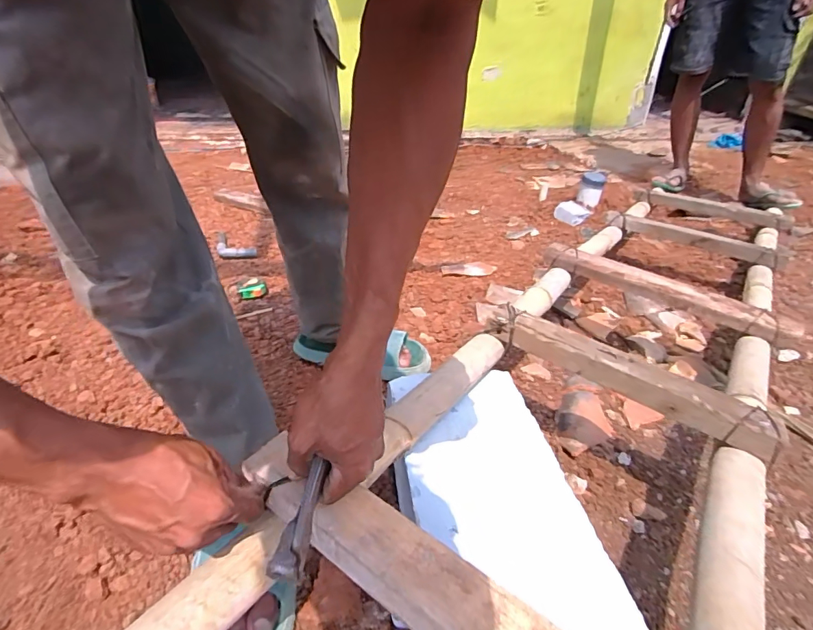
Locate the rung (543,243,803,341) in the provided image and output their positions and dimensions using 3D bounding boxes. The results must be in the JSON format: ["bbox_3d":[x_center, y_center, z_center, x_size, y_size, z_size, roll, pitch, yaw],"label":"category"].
[{"bbox_3d":[0.514,-0.057,0.915,0.477,0.047,0.060,25,42,30],"label":"rung"}]

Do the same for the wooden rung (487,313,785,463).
[{"bbox_3d":[0.307,0.078,0.642,0.377,0.044,0.065,25,41,30],"label":"wooden rung"}]

